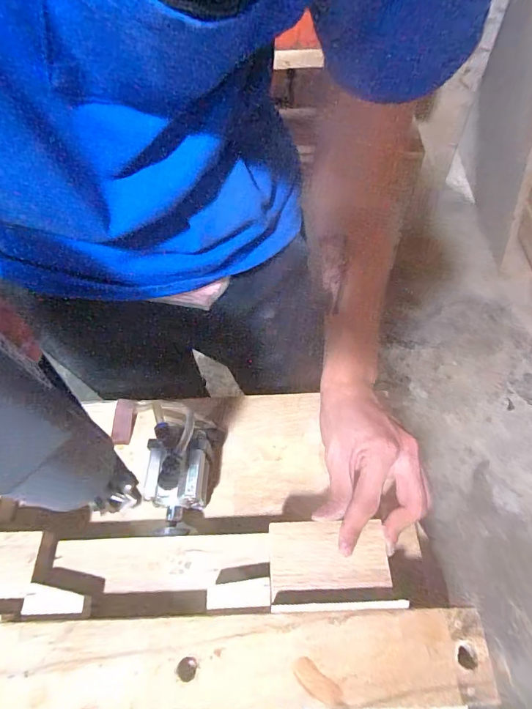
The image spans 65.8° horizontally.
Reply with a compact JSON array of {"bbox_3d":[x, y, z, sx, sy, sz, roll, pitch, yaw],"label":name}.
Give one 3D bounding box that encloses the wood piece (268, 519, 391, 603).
[{"bbox_3d":[0.050,0.167,0.336,0.094,0.013,0.059,-3,58,1],"label":"wood piece"}]

